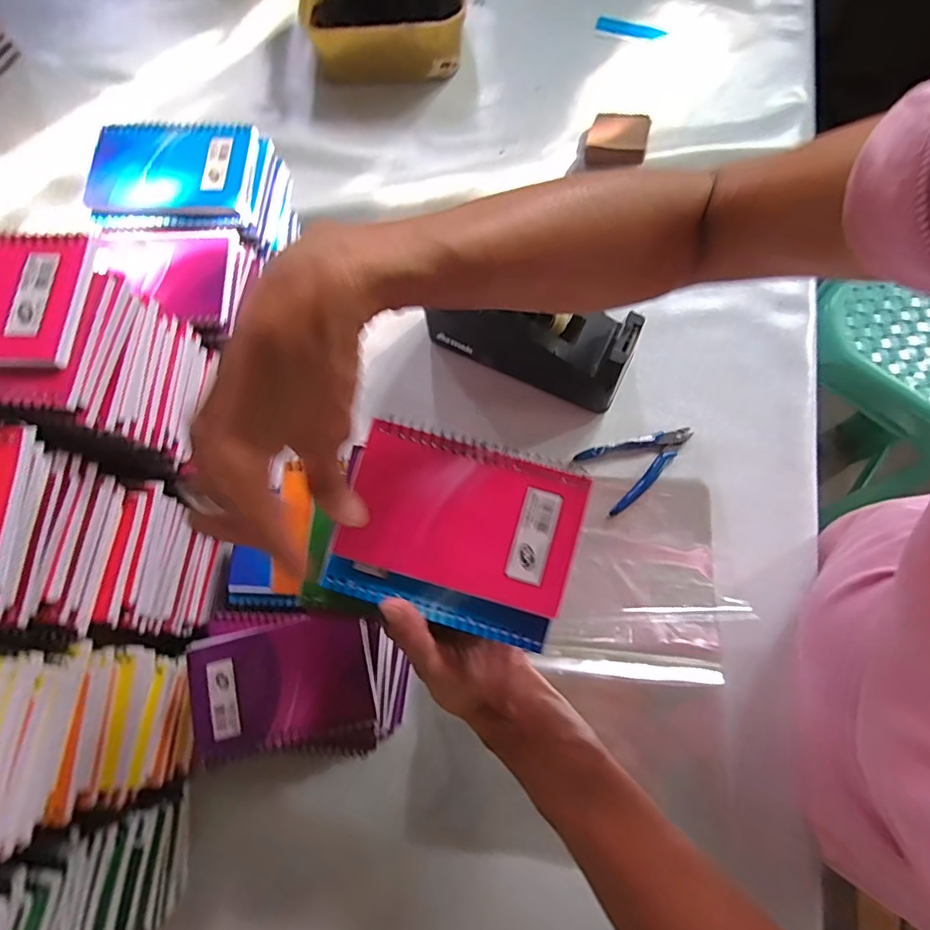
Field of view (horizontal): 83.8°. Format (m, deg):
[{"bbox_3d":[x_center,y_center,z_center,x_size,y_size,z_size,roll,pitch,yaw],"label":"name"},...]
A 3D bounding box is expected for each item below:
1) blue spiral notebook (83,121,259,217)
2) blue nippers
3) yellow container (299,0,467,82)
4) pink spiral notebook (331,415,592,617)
[{"bbox_3d":[-0.245,-0.251,0.435,0.135,0.011,0.089,5,76,4],"label":"blue spiral notebook"},{"bbox_3d":[0.176,-0.005,0.510,0.112,0.010,0.066,-26,73,-7],"label":"blue nippers"},{"bbox_3d":[-0.102,-0.573,0.645,0.200,0.091,0.166,0,75,2],"label":"yellow container"},{"bbox_3d":[0.000,0.027,0.290,0.126,0.019,0.080,15,73,6],"label":"pink spiral notebook"}]

